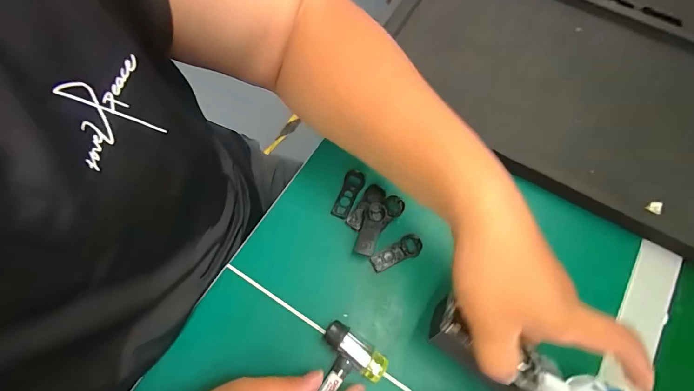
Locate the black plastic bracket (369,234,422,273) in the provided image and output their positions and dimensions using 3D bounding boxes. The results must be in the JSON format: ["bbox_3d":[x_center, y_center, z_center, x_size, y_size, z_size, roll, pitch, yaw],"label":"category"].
[{"bbox_3d":[0.051,0.059,0.353,0.055,0.005,0.022,-30,72,-12],"label":"black plastic bracket"}]

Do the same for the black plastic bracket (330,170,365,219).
[{"bbox_3d":[0.001,-0.001,0.376,0.021,0.010,0.054,23,70,7],"label":"black plastic bracket"}]

